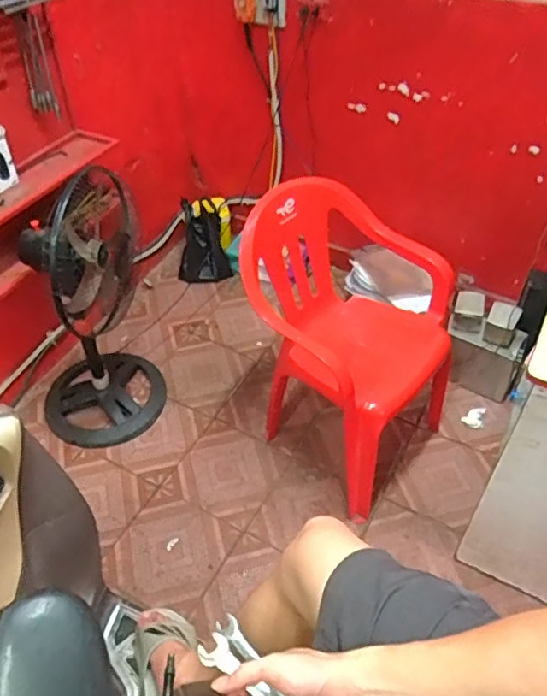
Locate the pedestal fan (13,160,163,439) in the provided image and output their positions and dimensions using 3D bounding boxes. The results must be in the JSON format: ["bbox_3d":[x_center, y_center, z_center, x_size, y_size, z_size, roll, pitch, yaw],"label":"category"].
[{"bbox_3d":[-0.579,-0.099,1.806,0.418,0.798,0.465,-12,46,-11],"label":"pedestal fan"}]

